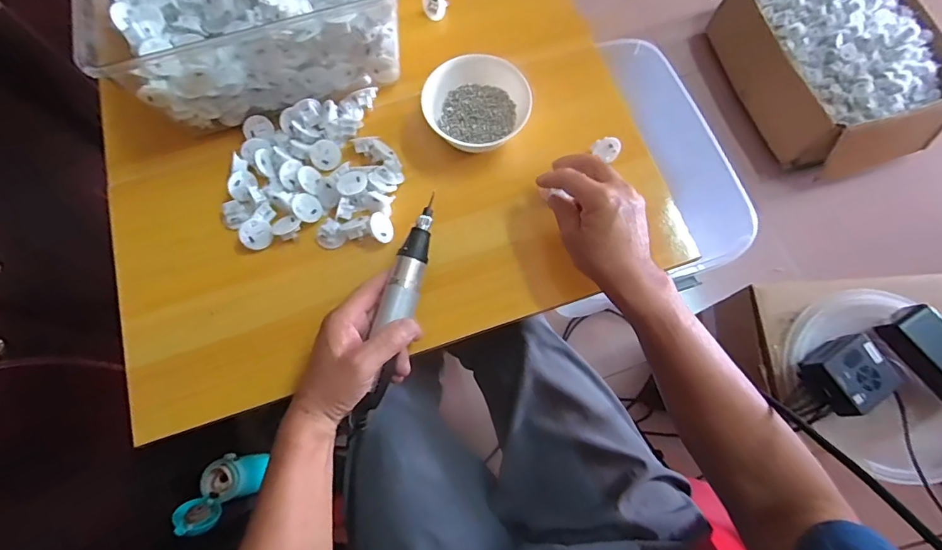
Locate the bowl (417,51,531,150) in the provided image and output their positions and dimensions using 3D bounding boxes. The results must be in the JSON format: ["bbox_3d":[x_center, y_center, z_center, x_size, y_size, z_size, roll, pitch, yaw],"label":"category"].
[{"bbox_3d":[0.004,-0.186,0.544,0.112,0.064,0.109,0,72,1],"label":"bowl"}]

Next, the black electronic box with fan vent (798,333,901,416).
[{"bbox_3d":[0.479,0.127,0.605,0.081,0.051,0.082,-31,74,-8],"label":"black electronic box with fan vent"}]

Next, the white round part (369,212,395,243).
[{"bbox_3d":[-0.099,-0.051,0.518,0.026,0.012,0.033,11,66,-40],"label":"white round part"}]

